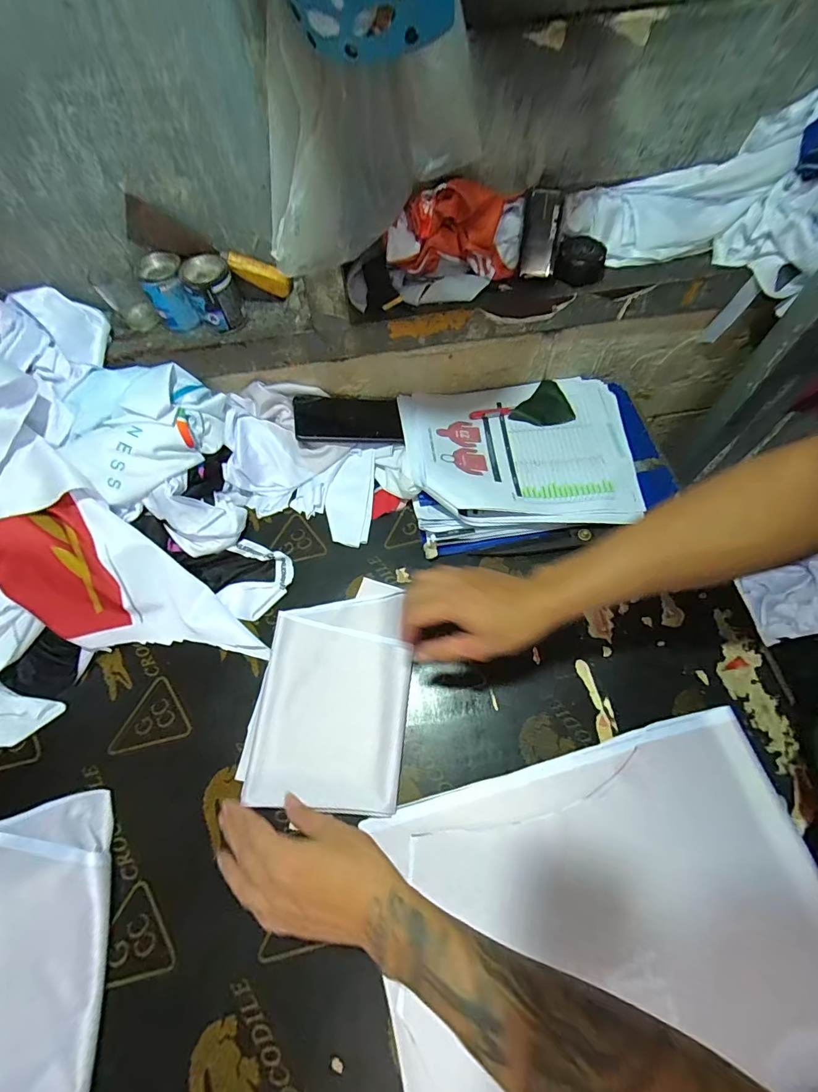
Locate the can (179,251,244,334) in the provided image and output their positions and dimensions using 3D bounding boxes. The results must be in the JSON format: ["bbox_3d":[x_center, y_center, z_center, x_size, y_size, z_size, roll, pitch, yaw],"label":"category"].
[{"bbox_3d":[-0.221,-0.286,0.499,0.049,0.065,0.048,-1,63,2],"label":"can"}]

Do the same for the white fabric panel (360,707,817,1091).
[{"bbox_3d":[0.183,0.340,0.388,0.400,0.009,0.274,-14,62,-5],"label":"white fabric panel"}]

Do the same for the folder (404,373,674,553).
[{"bbox_3d":[0.177,-0.129,0.607,0.358,0.061,0.252,-6,61,0],"label":"folder"}]

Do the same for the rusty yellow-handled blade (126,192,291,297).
[{"bbox_3d":[-0.219,-0.328,0.486,0.167,0.047,0.011,14,60,-18],"label":"rusty yellow-handled blade"}]

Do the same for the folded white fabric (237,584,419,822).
[{"bbox_3d":[-0.086,0.157,0.499,0.168,0.014,0.242,4,62,6],"label":"folded white fabric"}]

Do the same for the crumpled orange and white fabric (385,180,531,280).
[{"bbox_3d":[0.055,-0.366,0.511,0.162,0.089,0.050,-6,63,-1],"label":"crumpled orange and white fabric"}]

